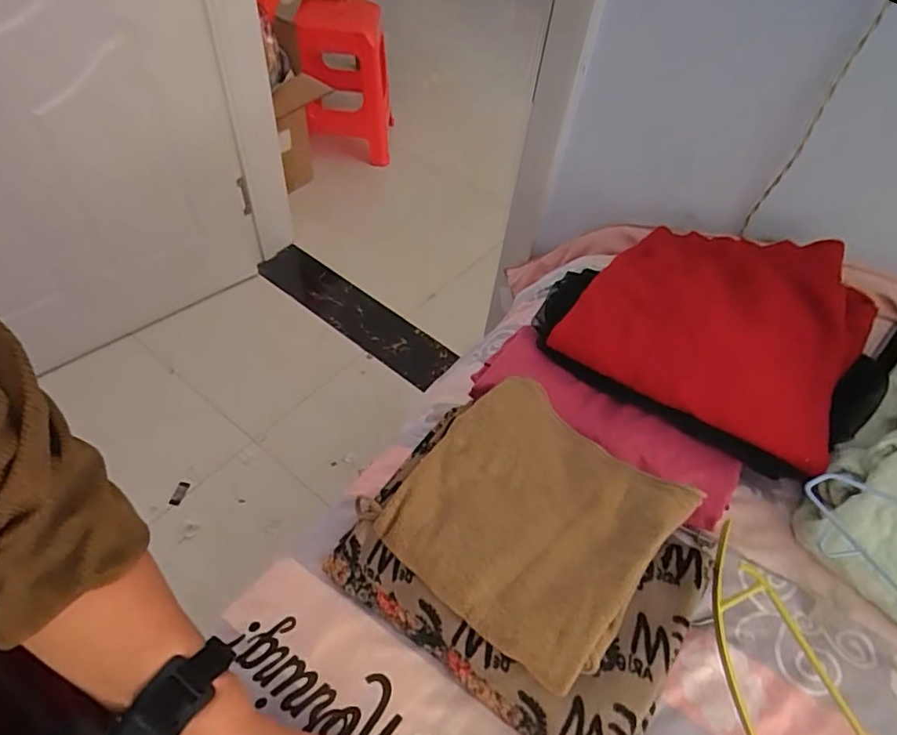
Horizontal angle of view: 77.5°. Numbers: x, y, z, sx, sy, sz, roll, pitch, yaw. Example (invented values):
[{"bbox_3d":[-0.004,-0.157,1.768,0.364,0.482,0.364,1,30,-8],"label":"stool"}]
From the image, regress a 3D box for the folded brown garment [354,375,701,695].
[{"bbox_3d":[0.069,0.116,0.473,0.213,0.037,0.207,37,56,24],"label":"folded brown garment"}]

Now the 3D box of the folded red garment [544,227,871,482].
[{"bbox_3d":[0.296,-0.058,0.630,0.304,0.074,0.275,26,54,13],"label":"folded red garment"}]

